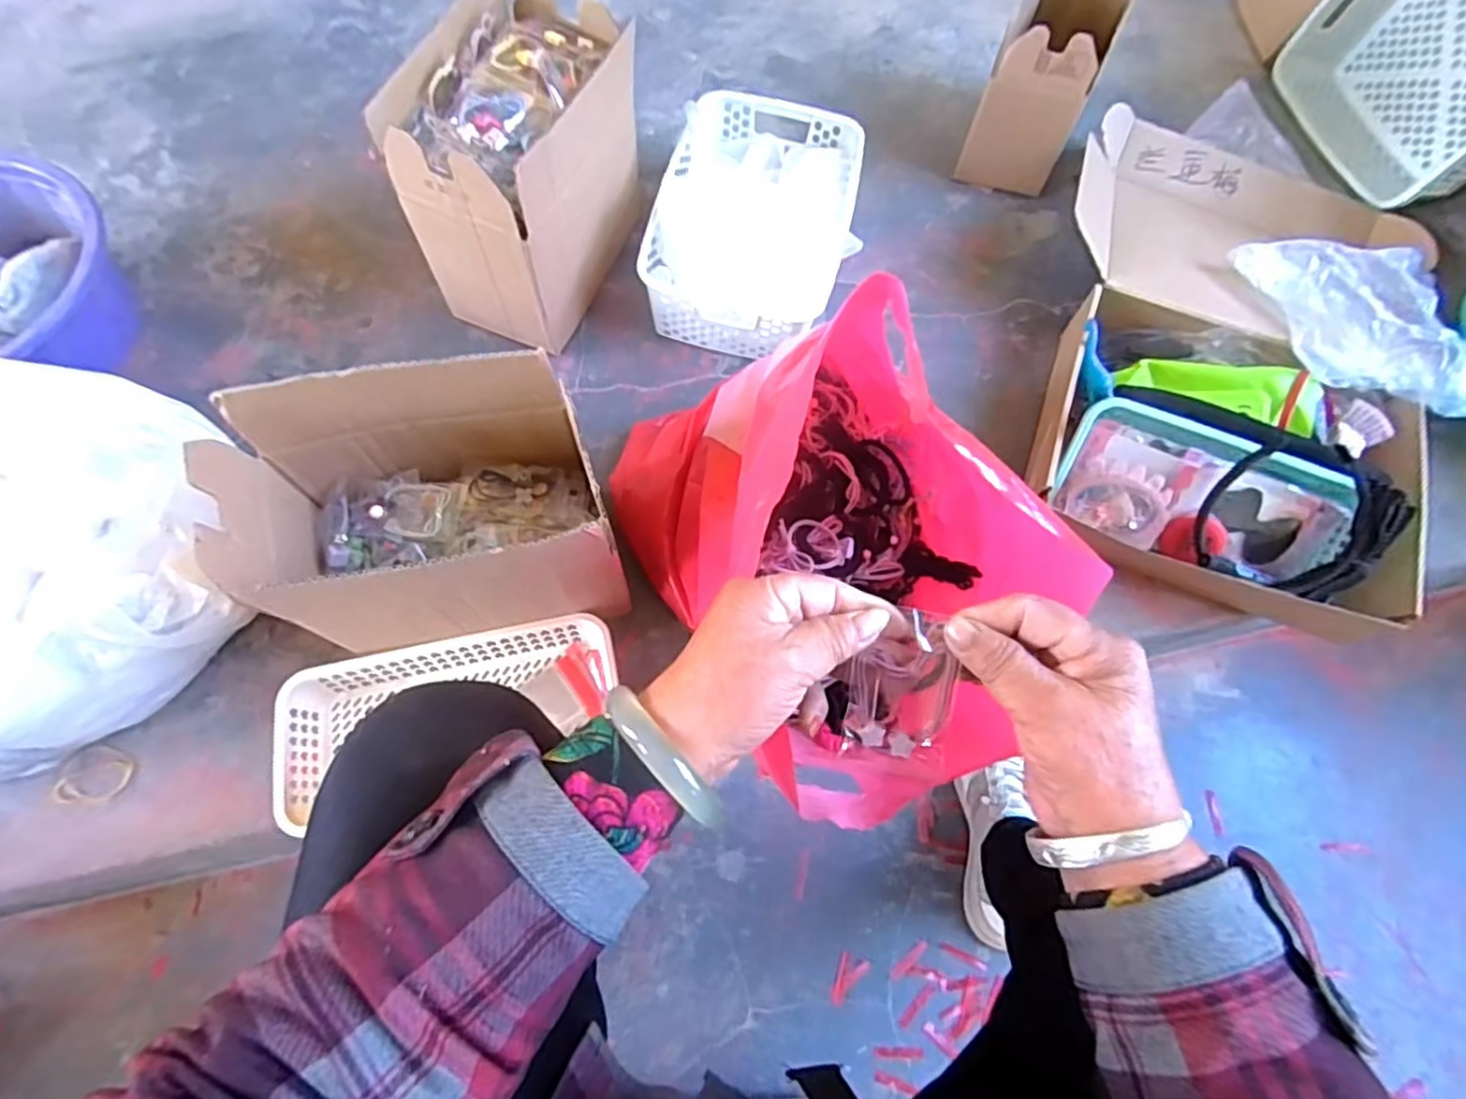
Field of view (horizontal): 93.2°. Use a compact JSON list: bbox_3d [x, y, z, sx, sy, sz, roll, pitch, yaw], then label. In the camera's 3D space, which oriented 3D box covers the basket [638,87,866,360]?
[{"bbox_3d":[0.025,-0.358,0.763,0.194,0.102,0.301,12,67,3],"label":"basket"}]

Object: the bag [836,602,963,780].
[{"bbox_3d":[0.080,0.066,0.326,0.049,0.012,0.075,9,97,4],"label":"bag"}]

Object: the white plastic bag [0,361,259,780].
[{"bbox_3d":[-0.547,0.010,0.532,0.280,0.161,0.252,-28,71,-14],"label":"white plastic bag"}]

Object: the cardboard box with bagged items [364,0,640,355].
[{"bbox_3d":[-0.198,-0.368,0.691,0.147,0.218,0.241,22,68,7],"label":"cardboard box with bagged items"}]

